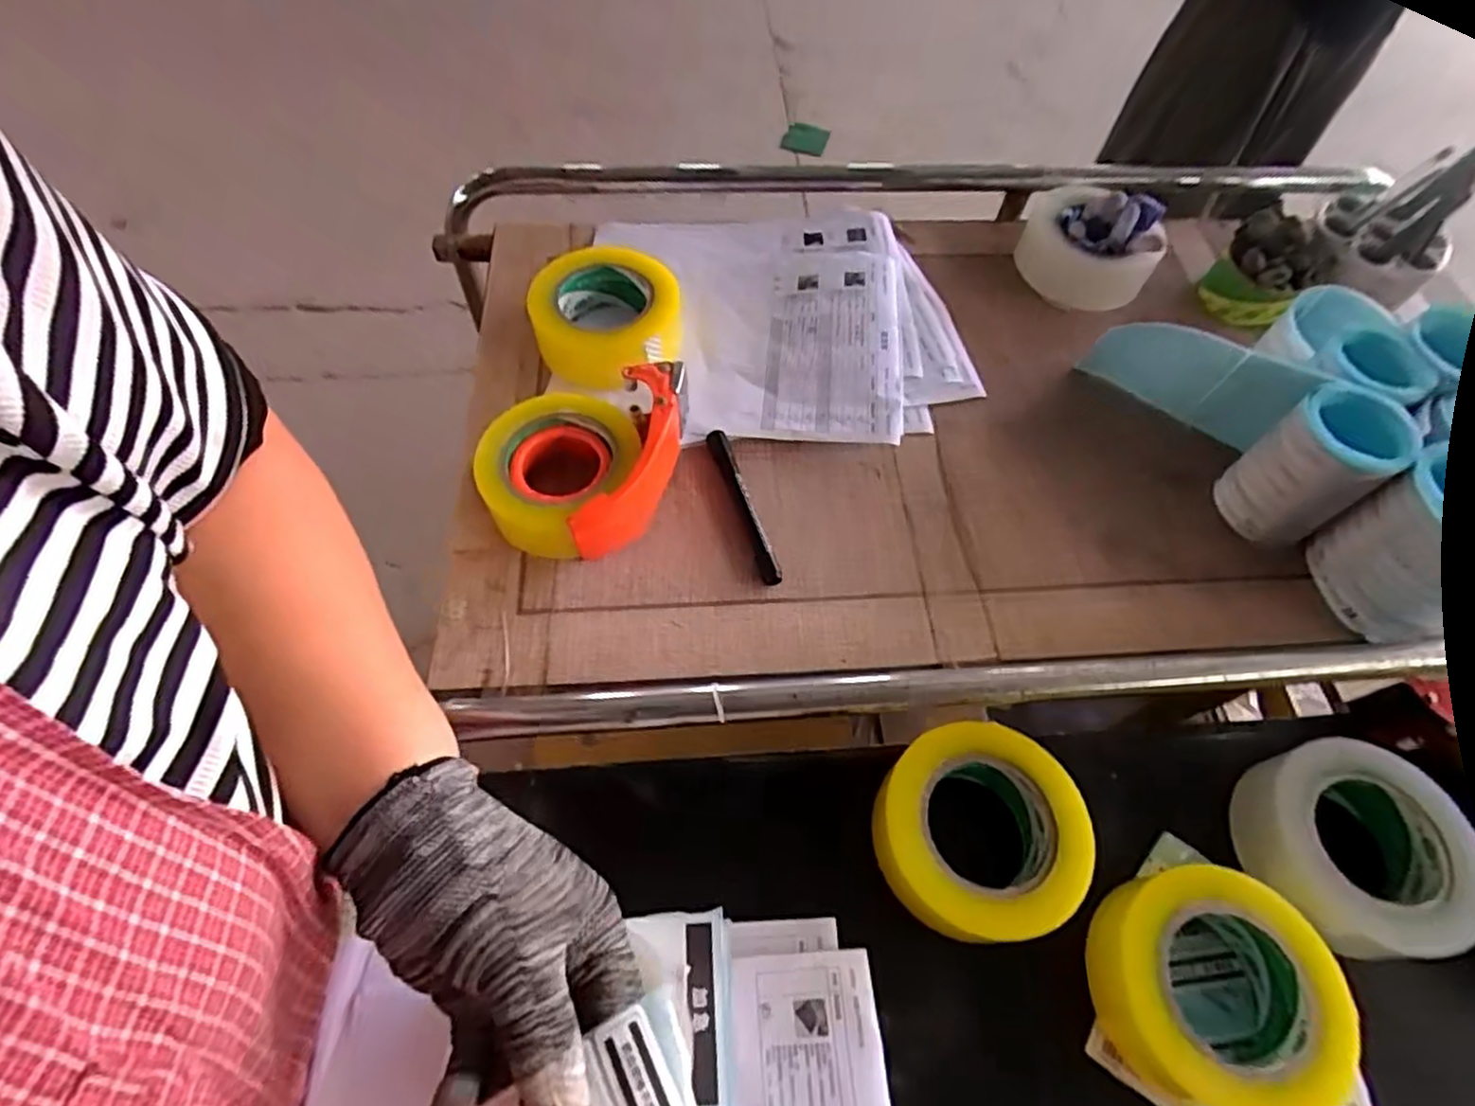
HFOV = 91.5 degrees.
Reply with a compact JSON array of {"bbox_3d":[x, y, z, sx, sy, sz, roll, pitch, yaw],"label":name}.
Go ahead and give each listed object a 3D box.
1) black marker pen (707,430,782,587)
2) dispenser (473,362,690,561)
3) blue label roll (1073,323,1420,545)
[{"bbox_3d":[0.005,-0.037,0.544,0.015,0.015,0.136,-14,64,-16],"label":"black marker pen"},{"bbox_3d":[-0.114,-0.076,0.541,0.120,0.061,0.166,26,65,10],"label":"dispenser"},{"bbox_3d":[0.383,-0.111,0.557,0.066,0.107,0.205,-35,70,-19],"label":"blue label roll"}]

